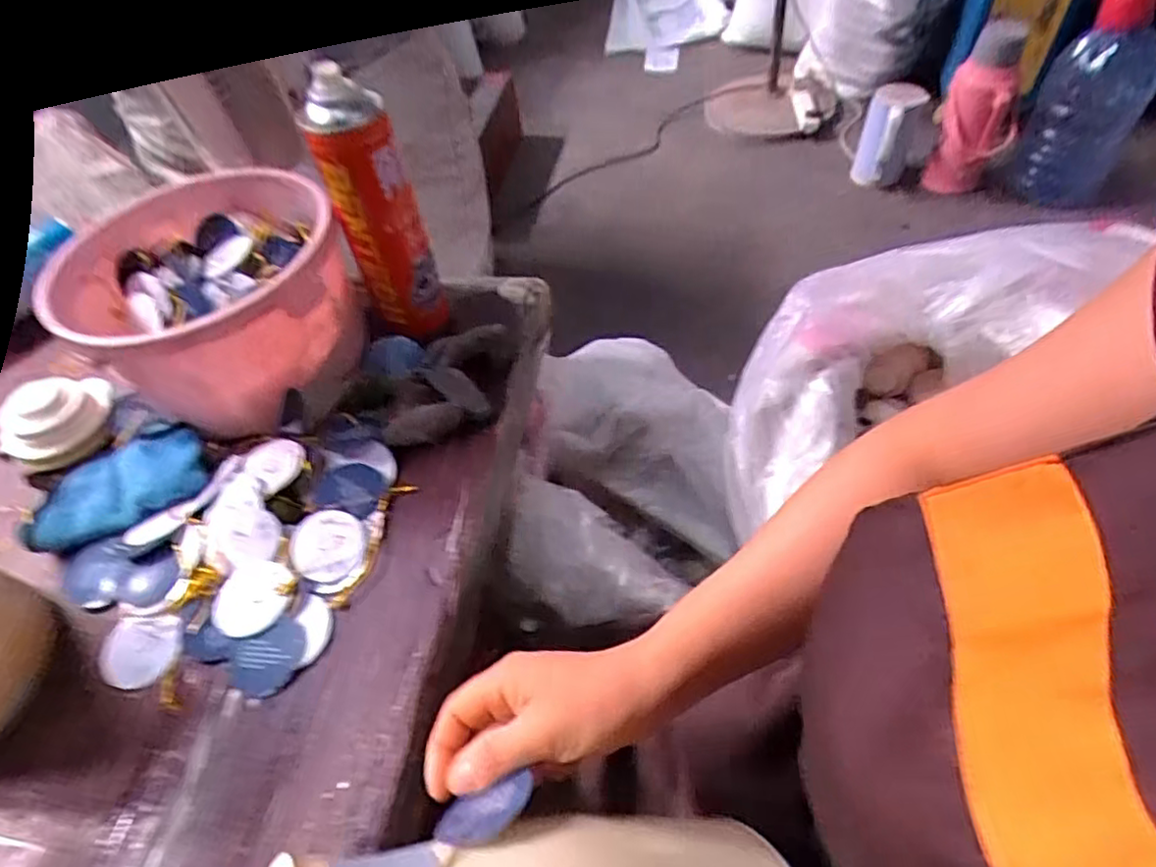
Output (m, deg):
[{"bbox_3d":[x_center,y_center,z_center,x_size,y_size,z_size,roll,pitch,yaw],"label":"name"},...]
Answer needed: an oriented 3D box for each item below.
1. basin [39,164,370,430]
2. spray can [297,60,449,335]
[{"bbox_3d":[-0.296,-0.118,0.543,0.197,0.116,0.205,-3,52,3],"label":"basin"},{"bbox_3d":[-0.167,-0.182,0.527,0.065,0.204,0.053,-18,53,-8],"label":"spray can"}]

